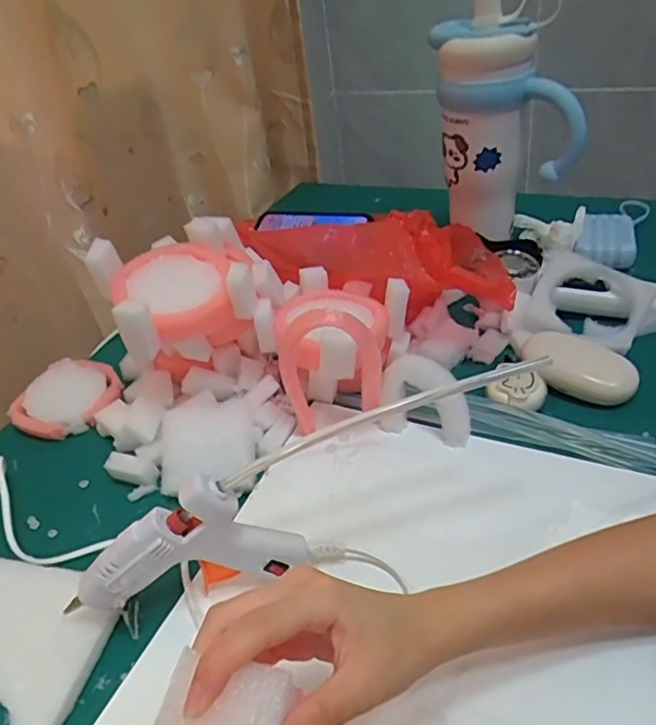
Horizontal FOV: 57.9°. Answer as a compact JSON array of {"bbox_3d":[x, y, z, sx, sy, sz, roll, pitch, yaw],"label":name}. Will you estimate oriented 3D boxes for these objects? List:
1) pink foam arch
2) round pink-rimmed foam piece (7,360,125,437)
[{"bbox_3d":[0.001,0.007,0.477,0.079,0.121,0.018,-6,37,5],"label":"pink foam arch"},{"bbox_3d":[-0.260,0.035,0.598,0.084,0.027,0.099,19,45,32],"label":"round pink-rimmed foam piece"}]

